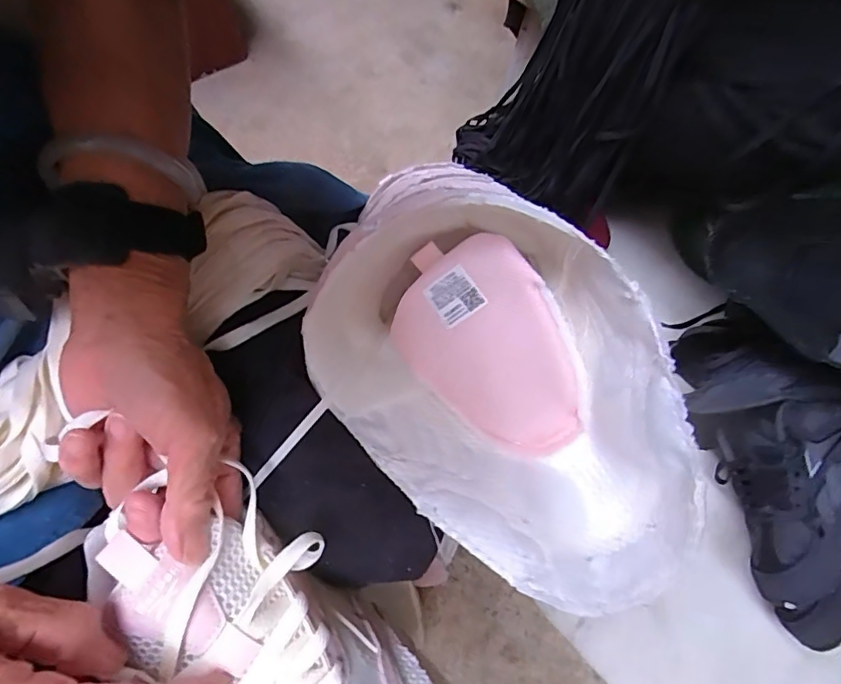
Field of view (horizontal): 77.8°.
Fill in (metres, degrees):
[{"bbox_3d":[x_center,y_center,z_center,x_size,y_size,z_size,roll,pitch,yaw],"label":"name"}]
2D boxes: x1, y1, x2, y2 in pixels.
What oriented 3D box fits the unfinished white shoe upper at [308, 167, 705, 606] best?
[{"bbox_3d":[0.040,0.016,0.267,0.212,0.090,0.147,38,99,17],"label":"unfinished white shoe upper"}]

